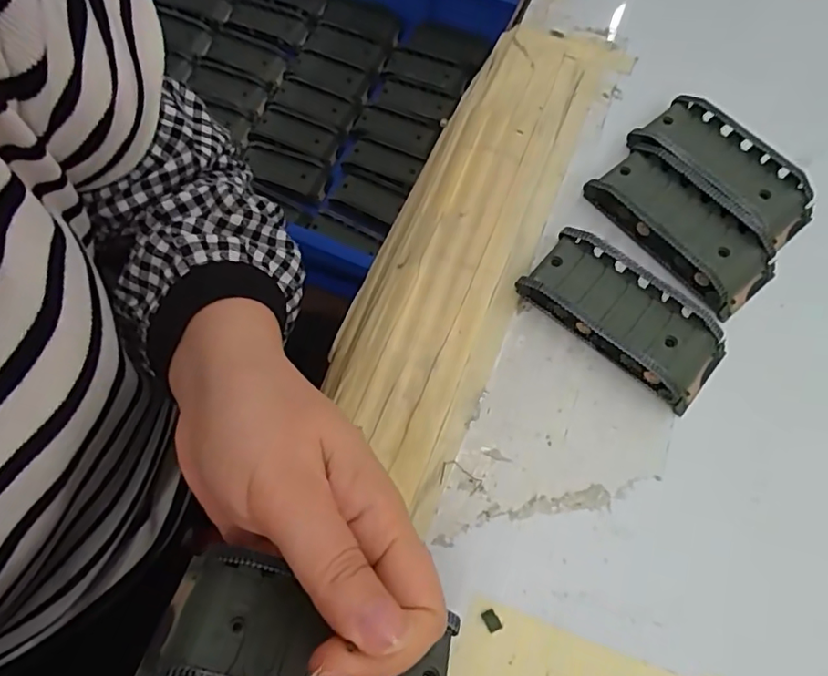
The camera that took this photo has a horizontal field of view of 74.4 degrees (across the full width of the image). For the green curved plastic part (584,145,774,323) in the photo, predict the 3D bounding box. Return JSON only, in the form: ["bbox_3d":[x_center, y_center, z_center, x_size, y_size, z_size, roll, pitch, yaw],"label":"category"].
[{"bbox_3d":[0.140,-0.059,0.283,0.045,0.018,0.097,-36,74,-13],"label":"green curved plastic part"}]

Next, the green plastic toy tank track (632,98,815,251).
[{"bbox_3d":[0.169,-0.092,0.296,0.047,0.019,0.097,-38,74,-14],"label":"green plastic toy tank track"}]

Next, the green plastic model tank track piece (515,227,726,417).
[{"bbox_3d":[0.103,-0.011,0.266,0.096,0.019,0.045,39,73,13],"label":"green plastic model tank track piece"}]

